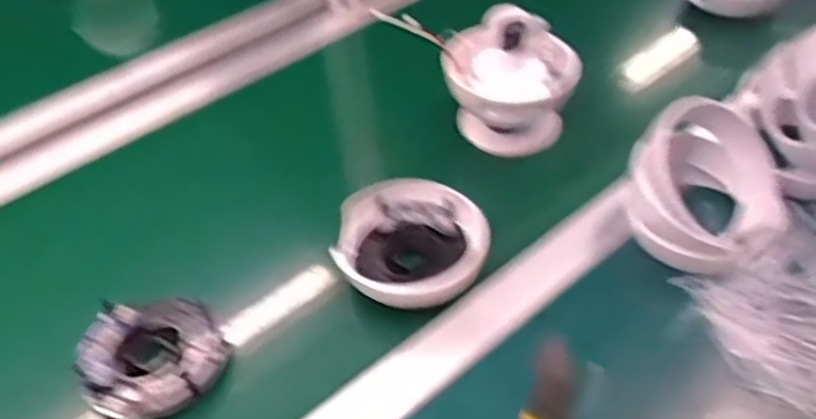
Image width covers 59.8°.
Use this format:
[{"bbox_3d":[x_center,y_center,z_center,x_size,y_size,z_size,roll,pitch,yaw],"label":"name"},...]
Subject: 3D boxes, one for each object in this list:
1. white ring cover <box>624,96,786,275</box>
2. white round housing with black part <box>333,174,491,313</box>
[{"bbox_3d":[0.239,-0.018,0.562,0.111,0.087,0.123,17,49,24],"label":"white ring cover"},{"bbox_3d":[0.003,0.025,0.574,0.117,0.036,0.114,-4,44,4],"label":"white round housing with black part"}]

